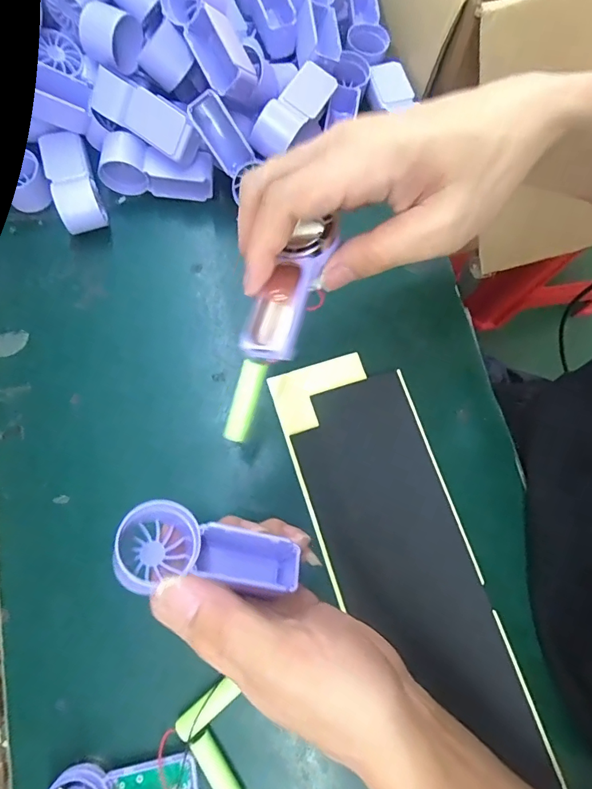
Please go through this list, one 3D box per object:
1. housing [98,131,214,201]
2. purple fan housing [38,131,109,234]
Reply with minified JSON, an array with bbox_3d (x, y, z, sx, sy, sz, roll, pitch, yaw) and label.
[{"bbox_3d":[-0.118,-0.190,0.371,0.095,0.046,0.025,4,76,-1],"label":"housing"},{"bbox_3d":[-0.183,-0.172,0.369,0.034,0.033,0.087,-21,77,-7],"label":"purple fan housing"}]

